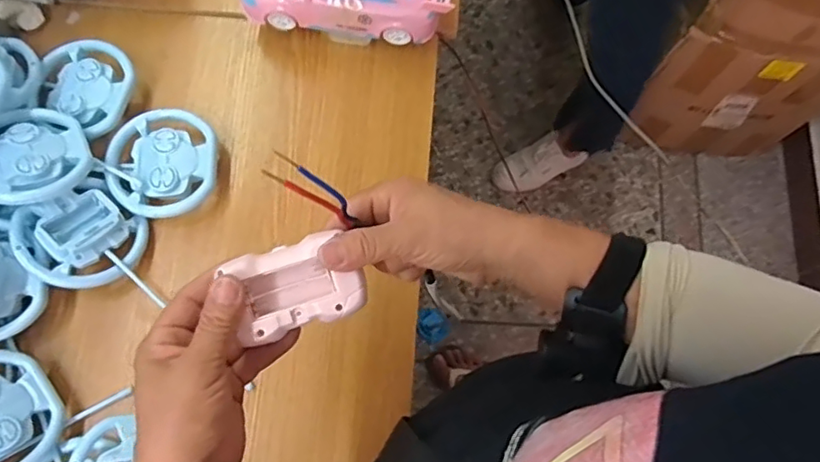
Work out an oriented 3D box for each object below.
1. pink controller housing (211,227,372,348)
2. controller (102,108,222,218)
[{"bbox_3d":[-0.065,0.032,0.353,0.073,0.020,0.049,-15,75,-6],"label":"pink controller housing"},{"bbox_3d":[-0.224,-0.060,0.535,0.092,0.026,0.093,1,74,-2],"label":"controller"}]

